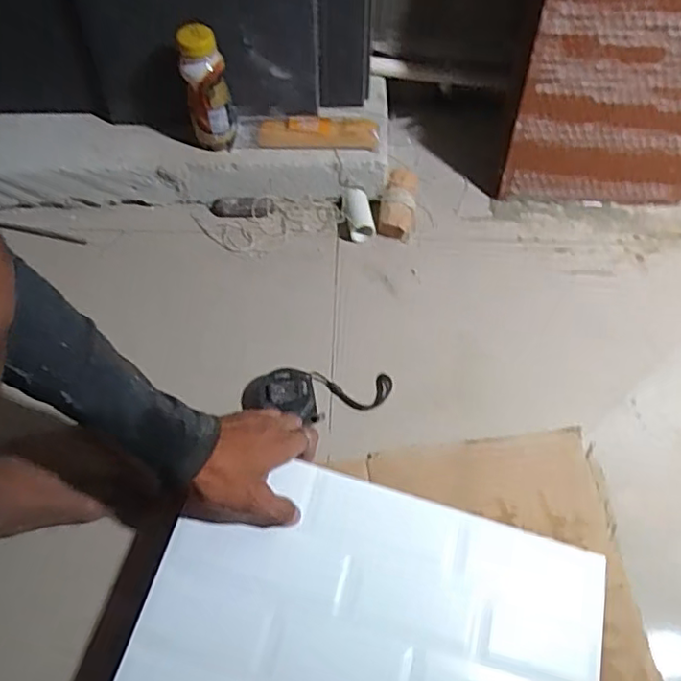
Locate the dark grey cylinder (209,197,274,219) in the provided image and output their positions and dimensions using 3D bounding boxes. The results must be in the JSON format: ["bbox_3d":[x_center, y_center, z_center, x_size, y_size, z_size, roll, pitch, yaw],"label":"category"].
[{"bbox_3d":[-0.132,-0.175,0.792,0.085,0.028,0.021,-1,61,0],"label":"dark grey cylinder"}]

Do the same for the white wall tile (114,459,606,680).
[{"bbox_3d":[0.029,0.257,0.524,0.390,0.015,0.249,16,60,5],"label":"white wall tile"}]

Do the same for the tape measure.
[{"bbox_3d":[-0.026,0.065,0.674,0.166,0.033,0.060,3,61,-6],"label":"tape measure"}]

